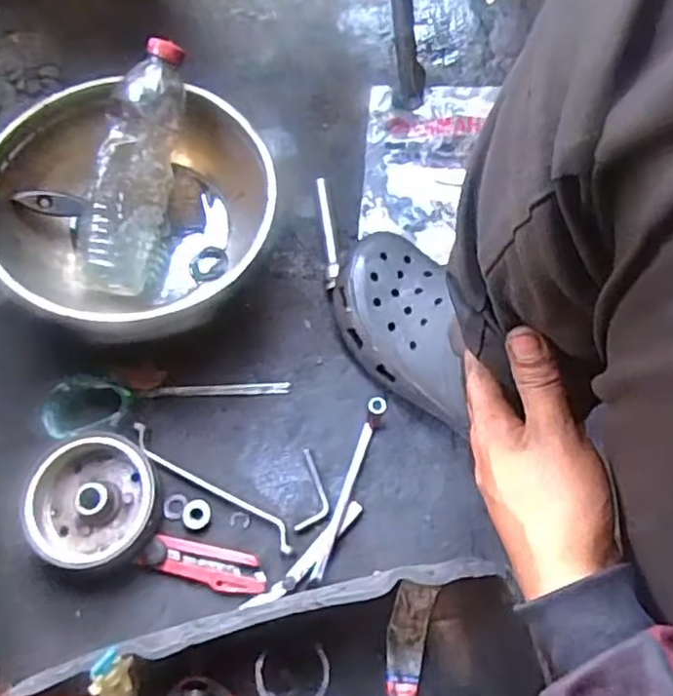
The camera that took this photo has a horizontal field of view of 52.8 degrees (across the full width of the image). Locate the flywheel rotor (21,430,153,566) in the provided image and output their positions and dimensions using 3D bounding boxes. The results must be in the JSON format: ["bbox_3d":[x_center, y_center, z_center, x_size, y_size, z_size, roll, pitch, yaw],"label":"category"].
[{"bbox_3d":[-0.210,0.131,0.582,0.105,0.041,0.105,-19,77,-6],"label":"flywheel rotor"}]

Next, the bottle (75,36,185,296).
[{"bbox_3d":[-0.186,-0.163,0.625,0.062,0.063,0.220,13,94,2],"label":"bottle"}]

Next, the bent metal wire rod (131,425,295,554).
[{"bbox_3d":[-0.112,0.126,0.610,0.176,0.012,0.024,33,77,7],"label":"bent metal wire rod"}]

